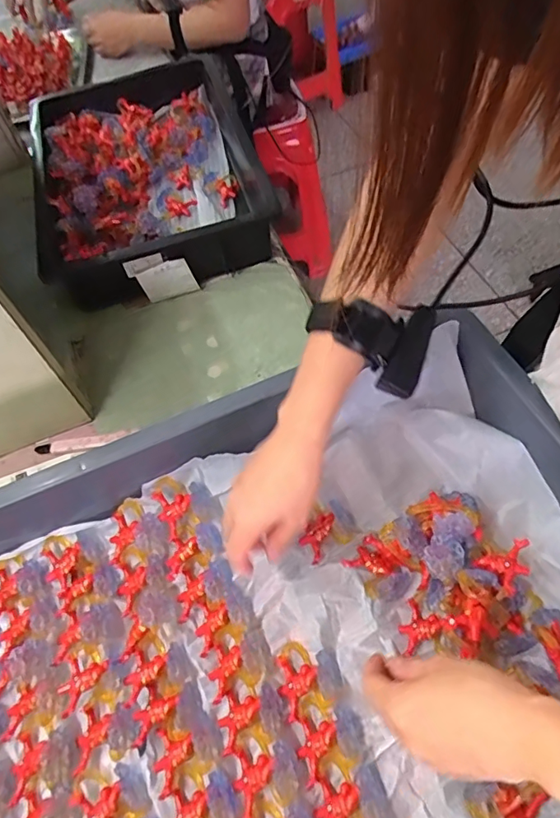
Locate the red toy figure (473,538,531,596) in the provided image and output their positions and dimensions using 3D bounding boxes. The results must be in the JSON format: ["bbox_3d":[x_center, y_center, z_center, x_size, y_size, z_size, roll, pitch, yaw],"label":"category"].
[{"bbox_3d":[0.191,0.127,0.428,0.045,0.009,0.038,-31,46,-11],"label":"red toy figure"}]

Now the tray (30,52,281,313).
[{"bbox_3d":[-0.207,-0.367,0.788,0.308,0.089,0.479,-17,59,-5],"label":"tray"}]

